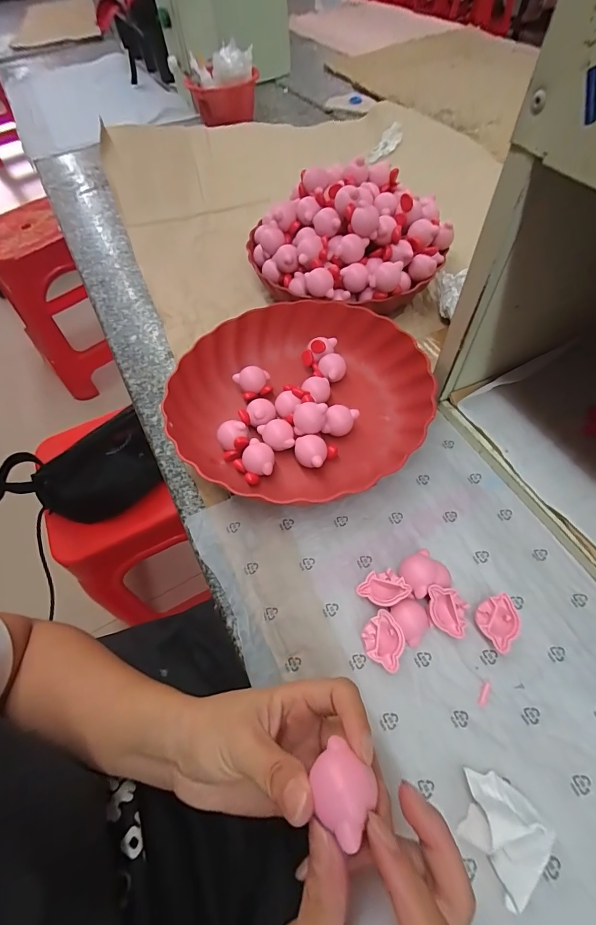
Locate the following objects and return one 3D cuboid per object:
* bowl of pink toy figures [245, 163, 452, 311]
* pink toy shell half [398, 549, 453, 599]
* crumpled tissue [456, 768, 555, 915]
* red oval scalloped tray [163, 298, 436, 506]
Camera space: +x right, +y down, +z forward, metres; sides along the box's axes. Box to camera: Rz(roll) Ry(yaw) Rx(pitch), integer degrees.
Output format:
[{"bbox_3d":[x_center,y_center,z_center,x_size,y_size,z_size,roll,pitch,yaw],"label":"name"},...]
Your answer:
[{"bbox_3d":[0.054,-0.258,0.451,0.198,0.098,0.193,-2,59,4],"label":"bowl of pink toy figures"},{"bbox_3d":[0.095,0.084,0.288,0.035,0.018,0.032,-2,59,4],"label":"pink toy shell half"},{"bbox_3d":[0.113,0.204,0.209,0.048,0.025,0.045,35,67,22],"label":"crumpled tissue"},{"bbox_3d":[0.003,-0.070,0.378,0.234,0.045,0.220,7,60,9],"label":"red oval scalloped tray"}]

